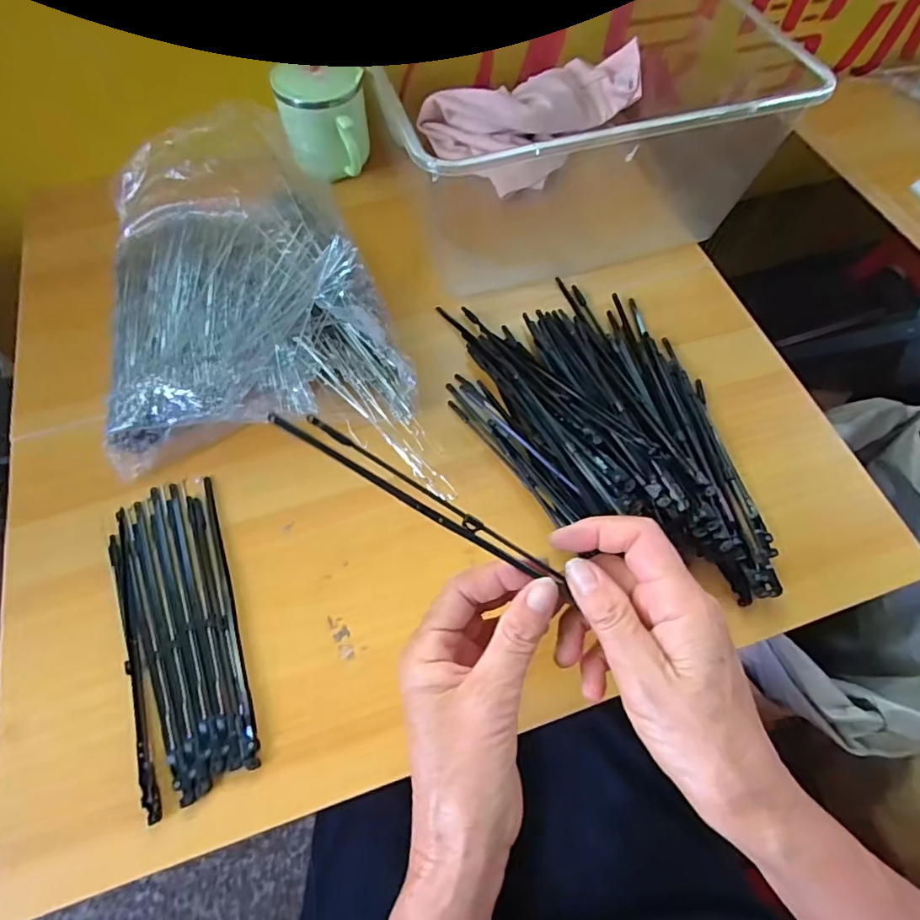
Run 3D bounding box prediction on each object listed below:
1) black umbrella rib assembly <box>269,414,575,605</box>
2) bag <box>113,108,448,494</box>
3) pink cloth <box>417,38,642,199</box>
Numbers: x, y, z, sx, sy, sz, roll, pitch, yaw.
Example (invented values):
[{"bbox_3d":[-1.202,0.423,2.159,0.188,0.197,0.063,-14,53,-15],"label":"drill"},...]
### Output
[{"bbox_3d":[-0.013,0.021,0.246,0.162,0.008,0.012,32,68,-8],"label":"black umbrella rib assembly"},{"bbox_3d":[-0.148,-0.123,0.394,0.227,0.076,0.305,-8,66,-5],"label":"bag"},{"bbox_3d":[0.075,-0.357,0.523,0.191,0.049,0.133,-40,72,-17],"label":"pink cloth"}]

